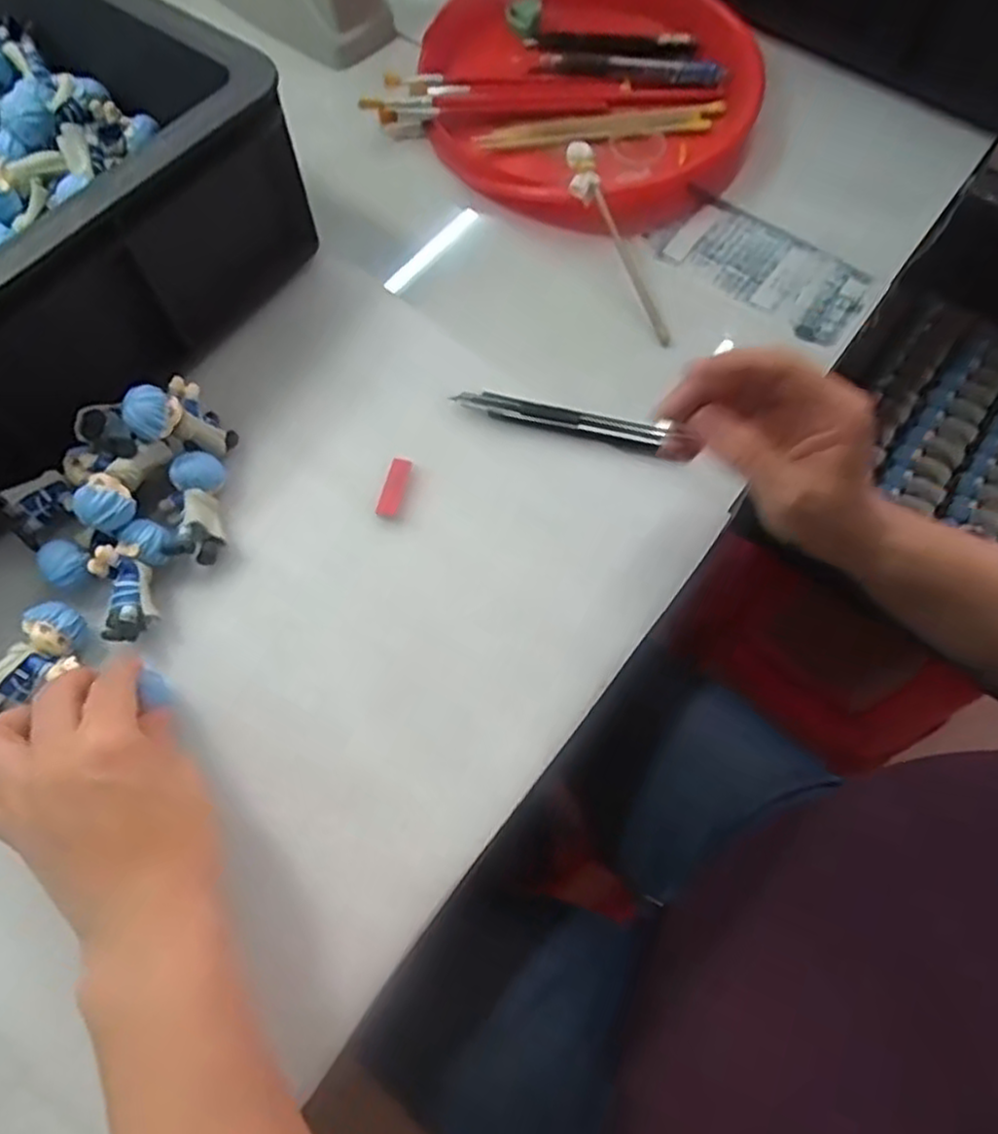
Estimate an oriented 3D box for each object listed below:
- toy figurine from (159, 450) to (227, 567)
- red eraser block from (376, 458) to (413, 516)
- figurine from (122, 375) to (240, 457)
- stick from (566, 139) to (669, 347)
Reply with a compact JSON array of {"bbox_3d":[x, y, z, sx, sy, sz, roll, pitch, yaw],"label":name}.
[{"bbox_3d":[-0.168,-0.032,0.393,0.034,0.023,0.060,-8,67,-3],"label":"toy figurine"},{"bbox_3d":[-0.060,-0.045,0.410,0.012,0.004,0.035,13,68,6],"label":"red eraser block"},{"bbox_3d":[-0.174,-0.080,0.393,0.042,0.048,0.030,-31,70,-12],"label":"figurine"},{"bbox_3d":[0.076,-0.208,0.467,0.019,0.022,0.140,-23,87,-9],"label":"stick"}]

